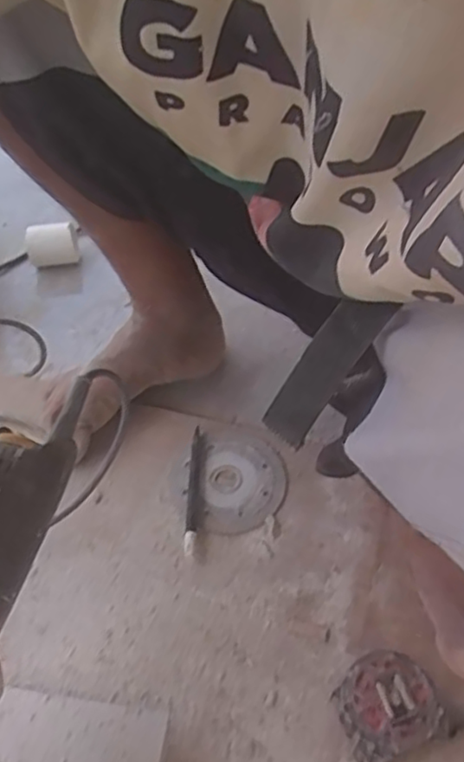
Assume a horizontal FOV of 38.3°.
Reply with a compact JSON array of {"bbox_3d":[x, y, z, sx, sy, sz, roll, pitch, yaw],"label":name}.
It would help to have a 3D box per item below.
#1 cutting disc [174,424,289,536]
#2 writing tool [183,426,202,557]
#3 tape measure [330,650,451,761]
[{"bbox_3d":[-0.003,0.085,0.597,0.098,0.007,0.110,-11,48,-10],"label":"cutting disc"},{"bbox_3d":[-0.033,0.093,0.578,0.011,0.010,0.125,2,47,1],"label":"writing tool"},{"bbox_3d":[0.103,0.219,0.449,0.063,0.038,0.061,-19,50,-17],"label":"tape measure"}]

